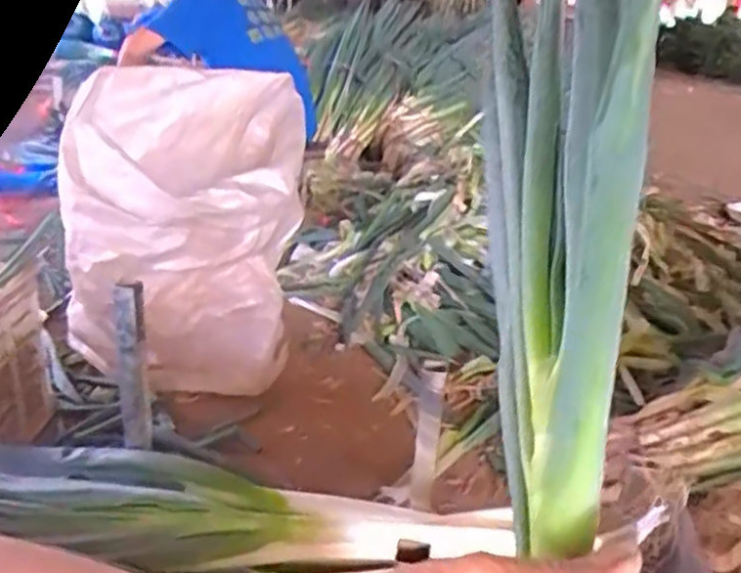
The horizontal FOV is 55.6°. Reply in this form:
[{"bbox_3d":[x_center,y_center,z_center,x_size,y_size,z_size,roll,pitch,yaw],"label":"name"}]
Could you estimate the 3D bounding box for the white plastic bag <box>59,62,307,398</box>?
[{"bbox_3d":[-0.390,-0.128,1.497,0.461,0.600,0.505,0,22,-5],"label":"white plastic bag"}]

